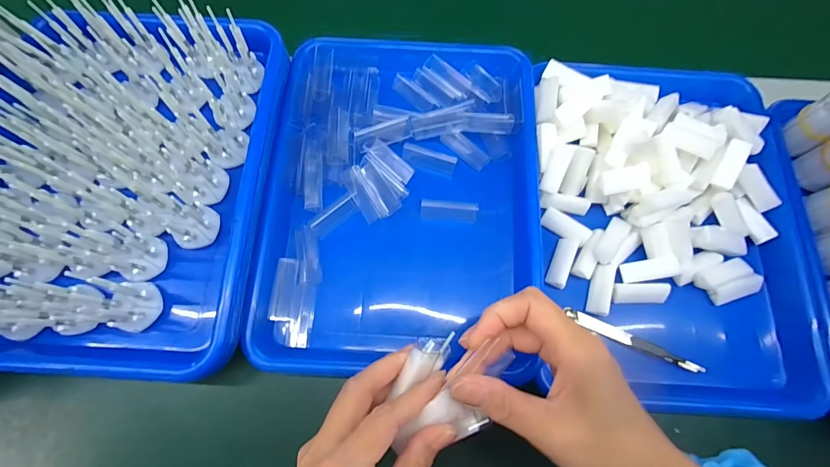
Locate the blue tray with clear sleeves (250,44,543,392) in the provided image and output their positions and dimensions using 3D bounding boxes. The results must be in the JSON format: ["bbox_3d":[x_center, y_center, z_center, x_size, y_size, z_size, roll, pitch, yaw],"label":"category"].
[{"bbox_3d":[-0.010,-0.040,0.371,0.246,0.038,0.321,3,72,-1],"label":"blue tray with clear sleeves"}]

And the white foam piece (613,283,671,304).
[{"bbox_3d":[0.206,0.055,0.358,0.047,0.020,0.018,2,72,-1],"label":"white foam piece"}]

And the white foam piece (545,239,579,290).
[{"bbox_3d":[0.137,0.027,0.361,0.018,0.011,0.046,22,72,5],"label":"white foam piece"}]

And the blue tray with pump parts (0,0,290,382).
[{"bbox_3d":[-0.265,-0.055,0.336,0.255,0.088,0.327,4,72,0],"label":"blue tray with pump parts"}]

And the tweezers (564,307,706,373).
[{"bbox_3d":[0.192,0.096,0.344,0.118,0.014,0.011,25,73,7],"label":"tweezers"}]

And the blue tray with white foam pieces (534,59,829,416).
[{"bbox_3d":[0.236,-0.010,0.365,0.241,0.064,0.320,4,72,0],"label":"blue tray with white foam pieces"}]

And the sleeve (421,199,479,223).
[{"bbox_3d":[0.033,-0.021,0.376,0.054,0.004,0.021,6,72,0],"label":"sleeve"}]

